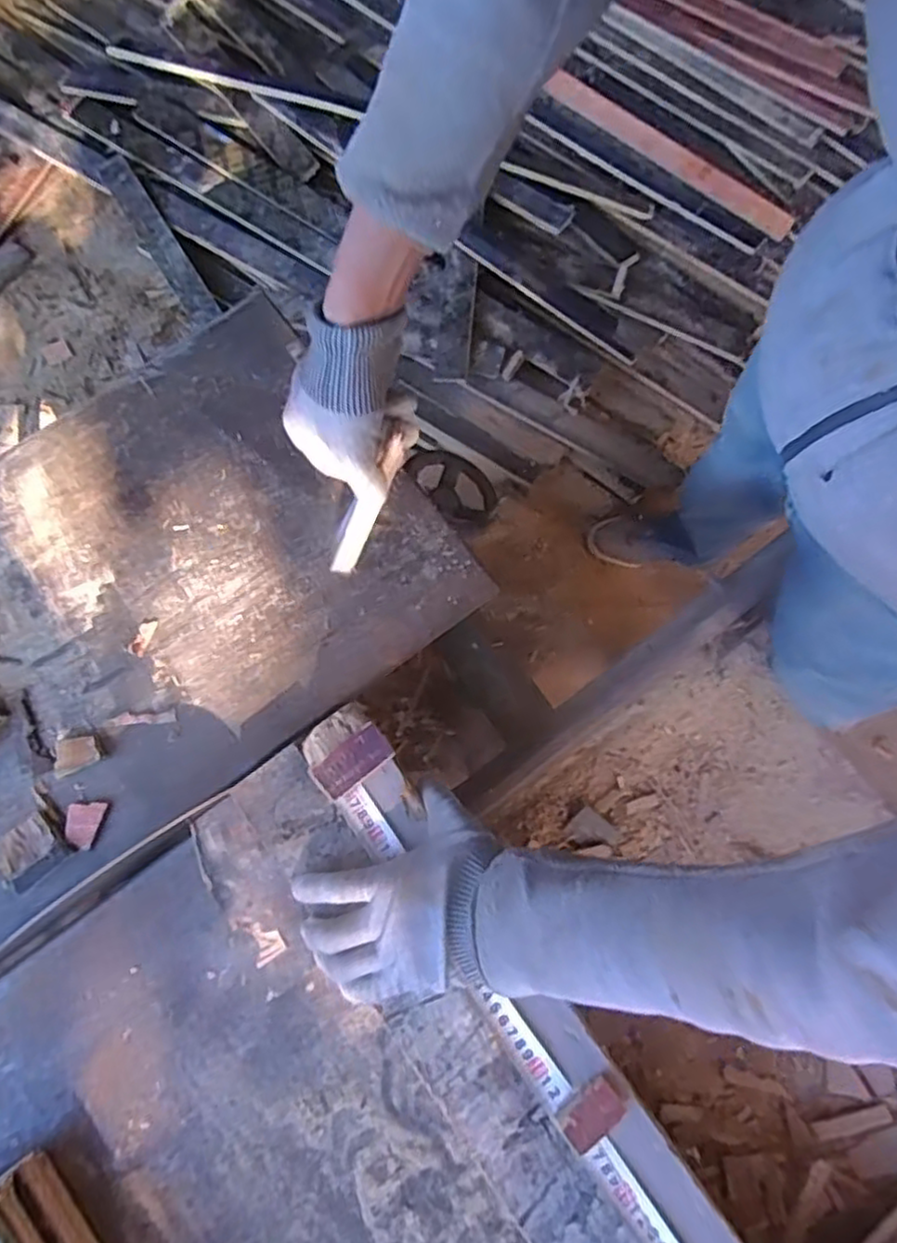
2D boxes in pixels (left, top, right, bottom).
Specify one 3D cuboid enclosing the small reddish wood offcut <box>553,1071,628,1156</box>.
[{"bbox_3d":[0.101,0.348,0.503,0.048,0.010,0.032,-41,81,-5],"label":"small reddish wood offcut"}]

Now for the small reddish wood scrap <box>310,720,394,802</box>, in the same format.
[{"bbox_3d":[-0.076,0.108,0.554,0.062,0.020,0.034,-36,80,-4],"label":"small reddish wood scrap"}]

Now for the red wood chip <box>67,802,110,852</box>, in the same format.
[{"bbox_3d":[-0.303,0.170,0.592,0.029,0.009,0.037,2,80,3],"label":"red wood chip"}]

